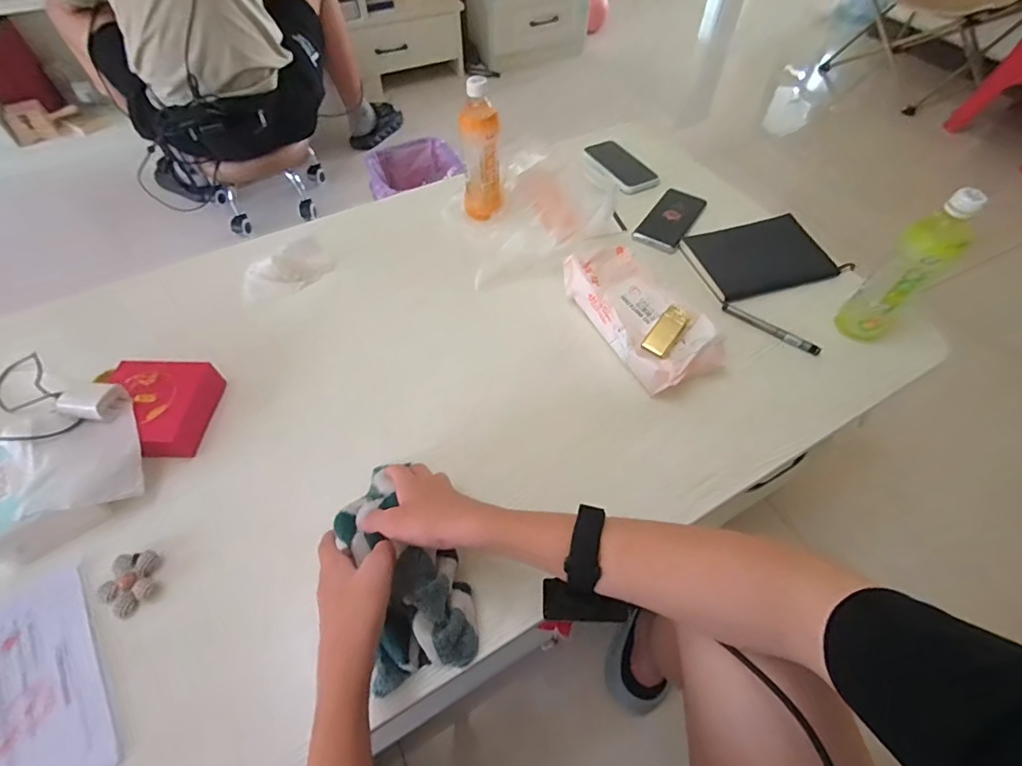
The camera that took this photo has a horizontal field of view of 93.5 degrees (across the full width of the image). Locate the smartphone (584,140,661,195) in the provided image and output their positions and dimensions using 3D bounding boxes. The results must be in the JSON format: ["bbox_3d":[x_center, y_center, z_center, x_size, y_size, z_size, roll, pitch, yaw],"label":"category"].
[{"bbox_3d":[0.204,-0.408,0.902,0.080,0.017,0.156,-22,58,-16],"label":"smartphone"}]

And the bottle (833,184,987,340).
[{"bbox_3d":[0.497,-0.140,0.605,0.058,0.220,0.062,37,62,22],"label":"bottle"}]

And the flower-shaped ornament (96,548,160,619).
[{"bbox_3d":[-0.393,0.203,0.497,0.054,0.014,0.061,19,57,12],"label":"flower-shaped ornament"}]

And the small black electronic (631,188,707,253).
[{"bbox_3d":[0.277,-0.286,0.830,0.076,0.014,0.161,29,60,18],"label":"small black electronic"}]

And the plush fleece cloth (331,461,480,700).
[{"bbox_3d":[-0.116,0.186,0.478,0.108,0.068,0.204,-29,61,-19],"label":"plush fleece cloth"}]

